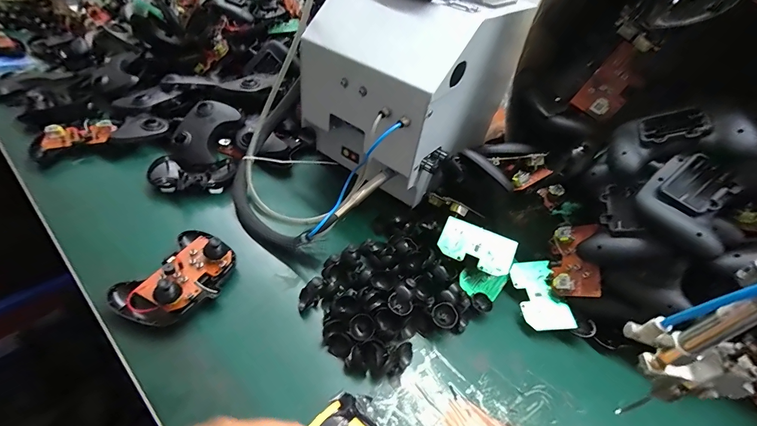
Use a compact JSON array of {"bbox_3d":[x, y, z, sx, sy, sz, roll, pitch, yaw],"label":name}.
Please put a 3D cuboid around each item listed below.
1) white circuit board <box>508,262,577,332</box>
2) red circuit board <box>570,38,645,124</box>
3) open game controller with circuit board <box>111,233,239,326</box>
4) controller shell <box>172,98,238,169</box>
[{"bbox_3d":[0.203,0.103,0.417,0.054,0.004,0.089,-7,53,4],"label":"white circuit board"},{"bbox_3d":[0.306,-0.169,0.431,0.054,0.088,0.016,47,30,20],"label":"red circuit board"},{"bbox_3d":[-0.224,0.067,0.369,0.095,0.050,0.119,23,45,13],"label":"open game controller with circuit board"},{"bbox_3d":[-0.294,-0.135,0.550,0.083,0.023,0.124,18,69,5],"label":"controller shell"}]

